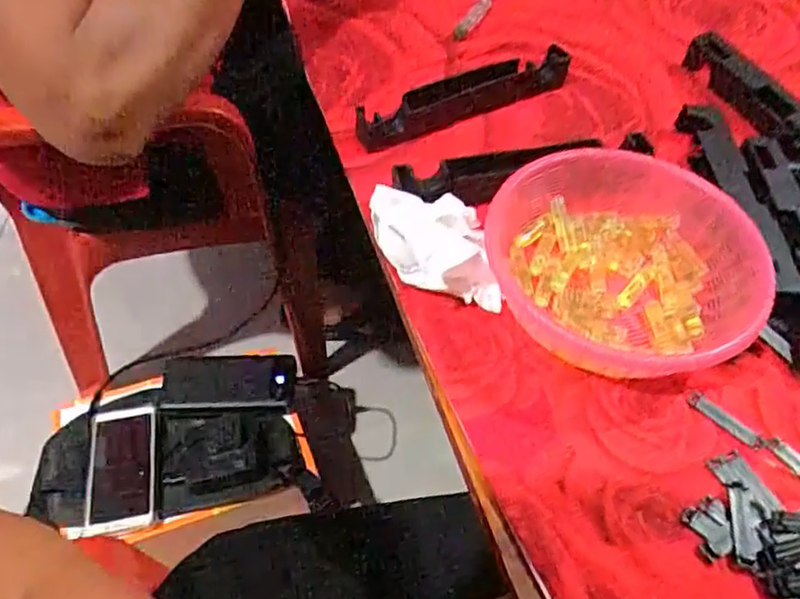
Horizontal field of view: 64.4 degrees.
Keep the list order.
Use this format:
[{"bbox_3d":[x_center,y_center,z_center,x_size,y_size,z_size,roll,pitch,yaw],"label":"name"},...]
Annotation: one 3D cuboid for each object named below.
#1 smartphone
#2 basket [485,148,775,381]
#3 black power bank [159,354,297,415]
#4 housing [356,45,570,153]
[{"bbox_3d":[-0.309,0.188,0.705,0.068,0.014,0.134,-7,54,-8],"label":"smartphone"},{"bbox_3d":[0.149,-0.023,0.404,0.180,0.041,0.162,-4,54,-6],"label":"basket"},{"bbox_3d":[-0.208,0.098,0.757,0.161,0.013,0.078,2,53,-2],"label":"black power bank"},{"bbox_3d":[0.058,-0.170,0.521,0.191,0.025,0.034,-21,57,-18],"label":"housing"}]

